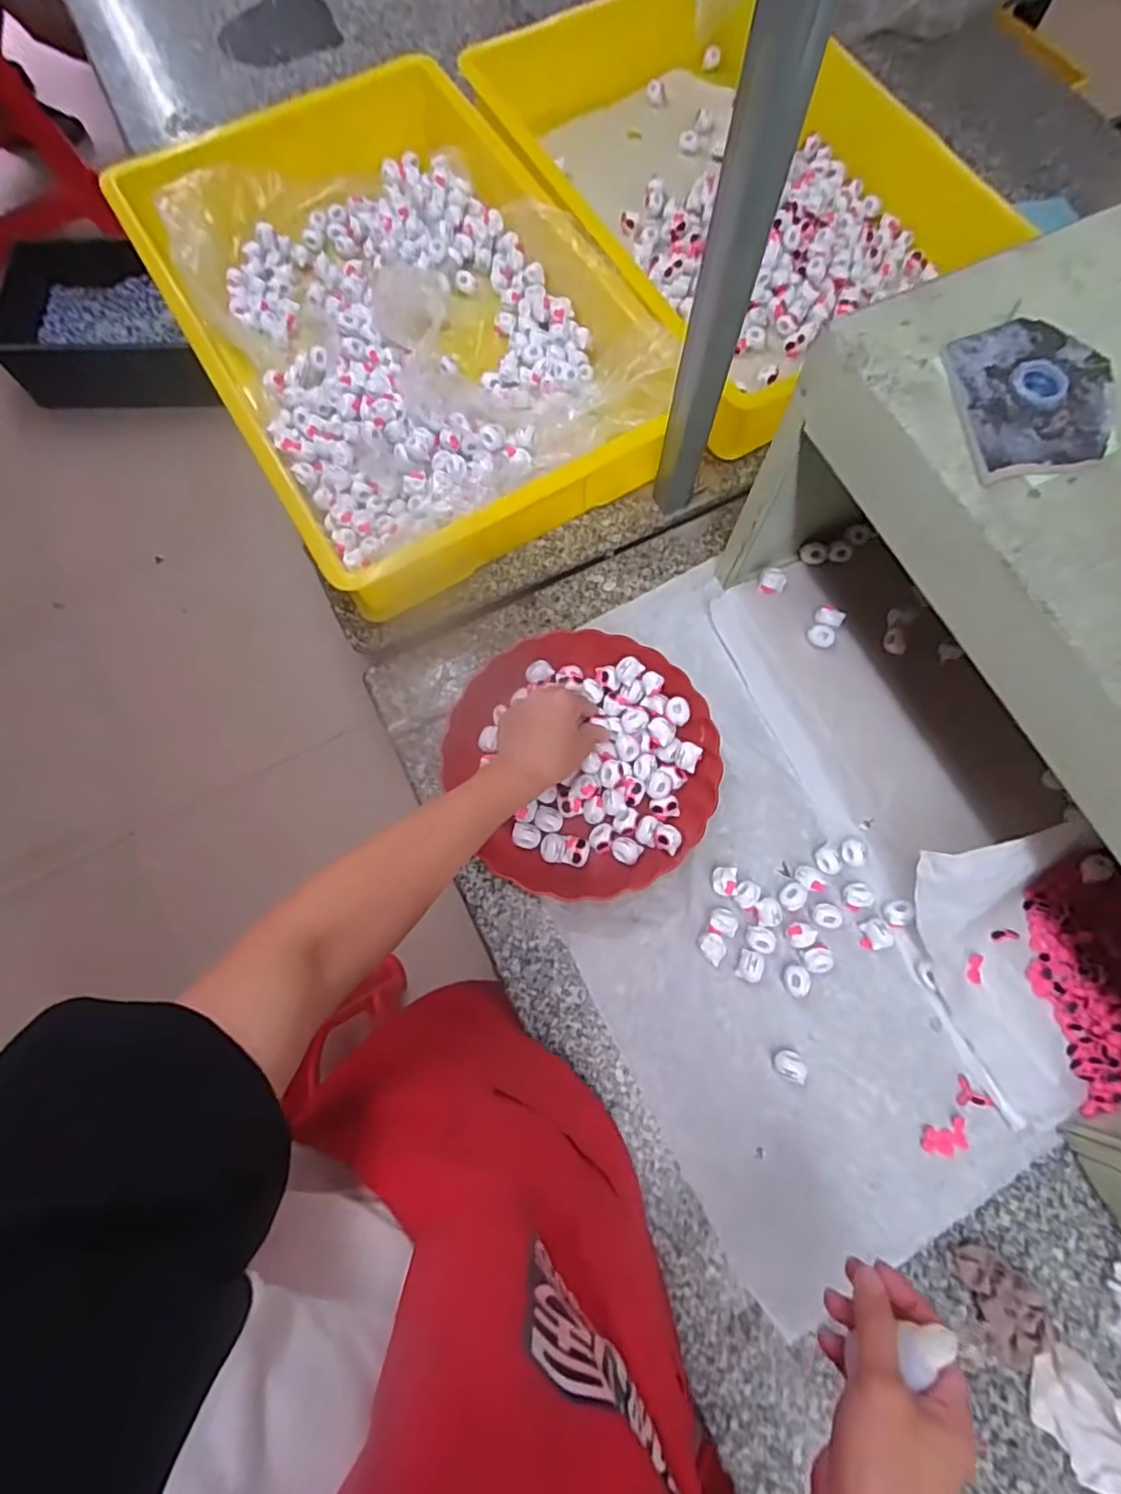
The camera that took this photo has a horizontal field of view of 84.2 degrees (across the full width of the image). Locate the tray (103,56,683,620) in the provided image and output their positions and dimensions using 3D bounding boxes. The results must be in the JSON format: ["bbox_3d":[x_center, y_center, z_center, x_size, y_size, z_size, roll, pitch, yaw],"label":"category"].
[{"bbox_3d":[-0.172,-0.465,0.682,0.409,0.093,0.579,-31,76,-8],"label":"tray"}]

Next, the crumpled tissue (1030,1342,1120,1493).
[{"bbox_3d":[0.396,0.497,0.439,0.110,0.041,0.069,34,76,10],"label":"crumpled tissue"}]

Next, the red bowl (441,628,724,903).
[{"bbox_3d":[0.021,0.014,0.576,0.240,0.038,0.238,0,73,0],"label":"red bowl"}]

